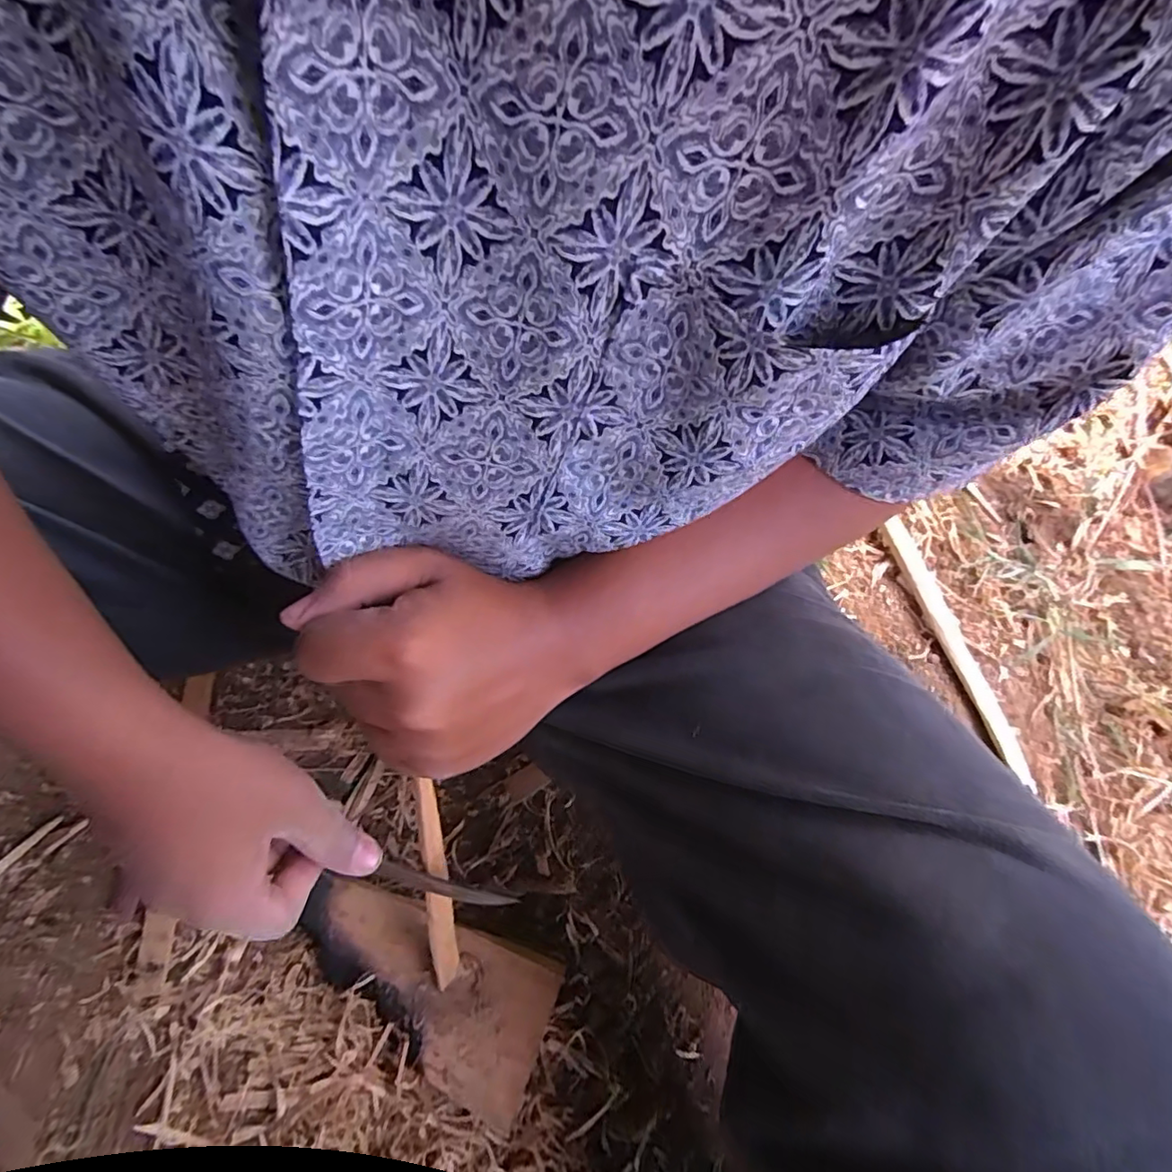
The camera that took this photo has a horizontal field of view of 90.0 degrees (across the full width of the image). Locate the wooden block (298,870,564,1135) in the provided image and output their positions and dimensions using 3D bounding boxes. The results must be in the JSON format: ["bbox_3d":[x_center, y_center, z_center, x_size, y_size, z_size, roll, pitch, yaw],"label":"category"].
[{"bbox_3d":[-0.109,0.257,0.378,0.171,0.024,0.081,18,55,12],"label":"wooden block"}]

